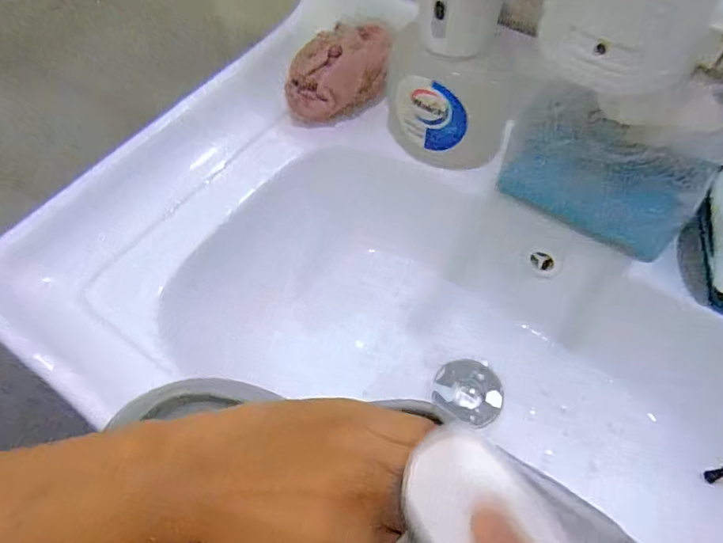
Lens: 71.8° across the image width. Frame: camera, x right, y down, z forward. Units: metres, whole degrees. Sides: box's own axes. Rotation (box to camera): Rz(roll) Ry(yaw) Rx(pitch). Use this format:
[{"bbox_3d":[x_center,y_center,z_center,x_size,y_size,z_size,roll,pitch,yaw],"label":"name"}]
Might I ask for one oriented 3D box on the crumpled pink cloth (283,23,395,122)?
[{"bbox_3d":[-0.021,-0.161,0.418,0.085,0.060,0.047,-14,59,-7],"label":"crumpled pink cloth"}]

